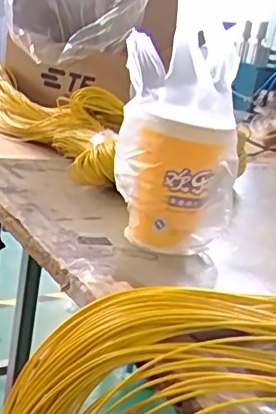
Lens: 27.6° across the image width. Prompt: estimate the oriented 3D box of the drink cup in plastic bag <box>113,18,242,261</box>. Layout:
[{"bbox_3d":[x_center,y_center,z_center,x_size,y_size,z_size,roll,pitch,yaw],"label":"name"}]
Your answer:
[{"bbox_3d":[0.038,-0.068,0.537,0.111,0.187,0.111,8,17,0],"label":"drink cup in plastic bag"}]

